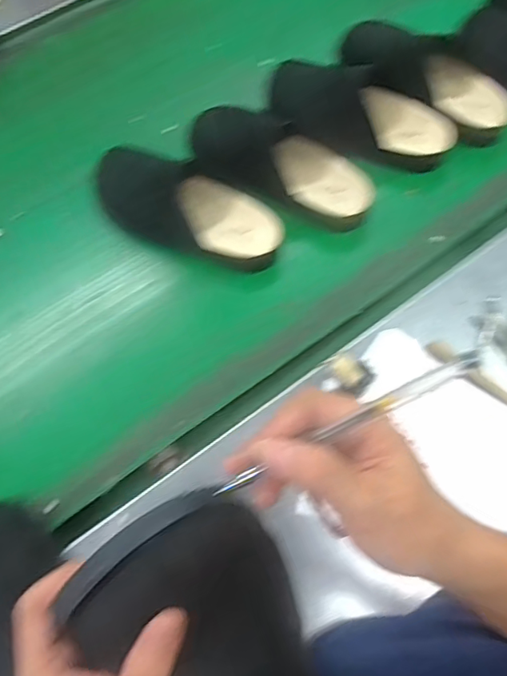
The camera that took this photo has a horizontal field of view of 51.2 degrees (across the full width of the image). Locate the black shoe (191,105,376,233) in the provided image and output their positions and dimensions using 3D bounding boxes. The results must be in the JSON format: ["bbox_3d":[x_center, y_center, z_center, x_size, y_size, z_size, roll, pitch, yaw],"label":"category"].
[{"bbox_3d":[0.043,-0.243,0.714,0.262,0.084,0.104,36,71,18],"label":"black shoe"}]

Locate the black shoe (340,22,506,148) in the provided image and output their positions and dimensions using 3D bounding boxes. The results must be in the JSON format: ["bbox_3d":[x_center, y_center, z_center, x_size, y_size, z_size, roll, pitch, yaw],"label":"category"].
[{"bbox_3d":[0.250,-0.380,0.758,0.276,0.087,0.115,41,72,19],"label":"black shoe"}]

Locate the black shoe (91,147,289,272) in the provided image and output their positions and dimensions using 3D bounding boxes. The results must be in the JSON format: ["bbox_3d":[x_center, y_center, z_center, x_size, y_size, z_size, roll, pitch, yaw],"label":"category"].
[{"bbox_3d":[-0.092,-0.170,0.689,0.269,0.077,0.106,21,67,12],"label":"black shoe"}]

